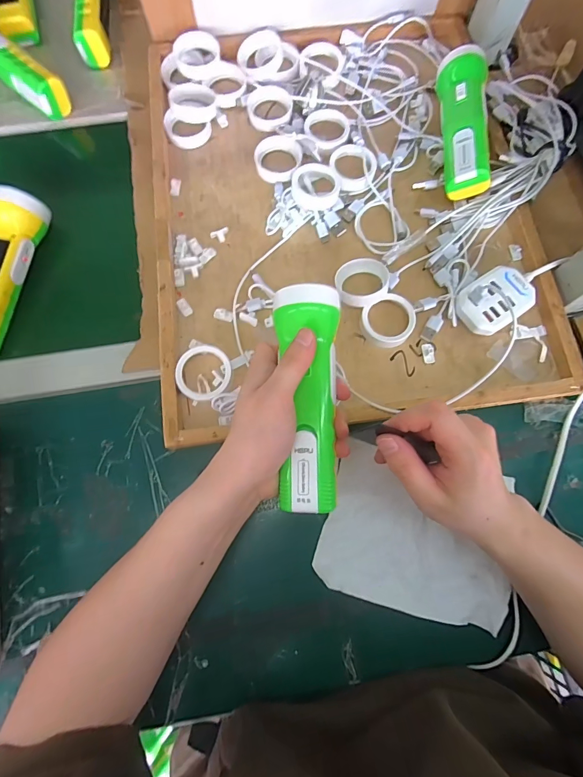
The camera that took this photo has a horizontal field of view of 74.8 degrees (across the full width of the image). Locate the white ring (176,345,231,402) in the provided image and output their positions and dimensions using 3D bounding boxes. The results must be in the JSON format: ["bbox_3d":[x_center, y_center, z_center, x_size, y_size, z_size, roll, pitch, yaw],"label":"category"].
[{"bbox_3d":[-0.084,-0.014,0.368,0.051,0.017,0.051,0,77,-2],"label":"white ring"}]

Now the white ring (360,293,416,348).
[{"bbox_3d":[0.097,-0.067,0.380,0.052,0.016,0.050,0,74,-1],"label":"white ring"}]

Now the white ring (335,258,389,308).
[{"bbox_3d":[0.070,-0.109,0.389,0.053,0.020,0.051,0,74,-1],"label":"white ring"}]

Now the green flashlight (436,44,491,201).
[{"bbox_3d":[0.184,-0.286,0.417,0.043,0.051,0.175,3,74,0],"label":"green flashlight"}]

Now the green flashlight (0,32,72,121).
[{"bbox_3d":[-0.339,-0.385,0.457,0.172,0.048,0.049,41,77,10],"label":"green flashlight"}]

